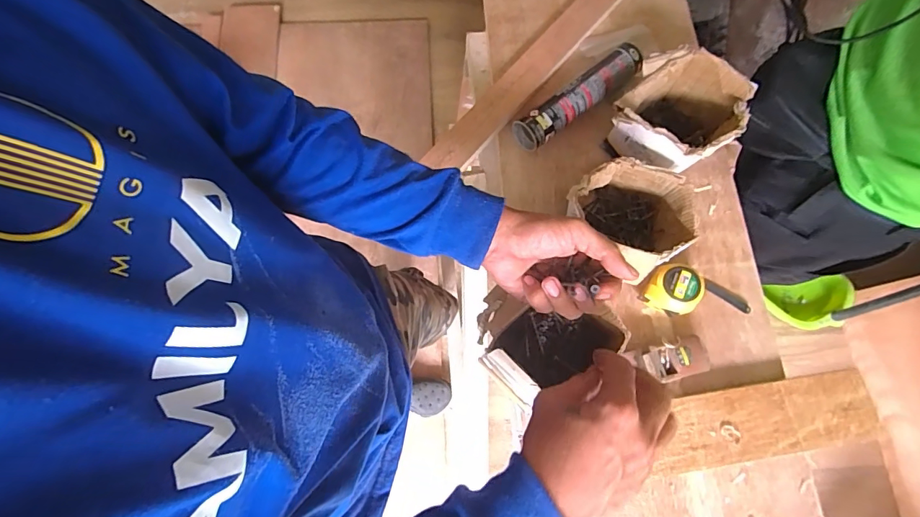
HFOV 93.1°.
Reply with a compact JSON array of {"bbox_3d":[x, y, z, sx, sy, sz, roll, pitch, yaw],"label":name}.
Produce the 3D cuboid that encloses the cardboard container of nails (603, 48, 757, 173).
[{"bbox_3d":[0.277,-0.181,0.572,0.139,0.100,0.142,43,77,11],"label":"cardboard container of nails"}]

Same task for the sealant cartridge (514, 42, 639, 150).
[{"bbox_3d":[0.171,-0.233,0.626,0.212,0.049,0.057,-35,77,-11],"label":"sealant cartridge"}]

